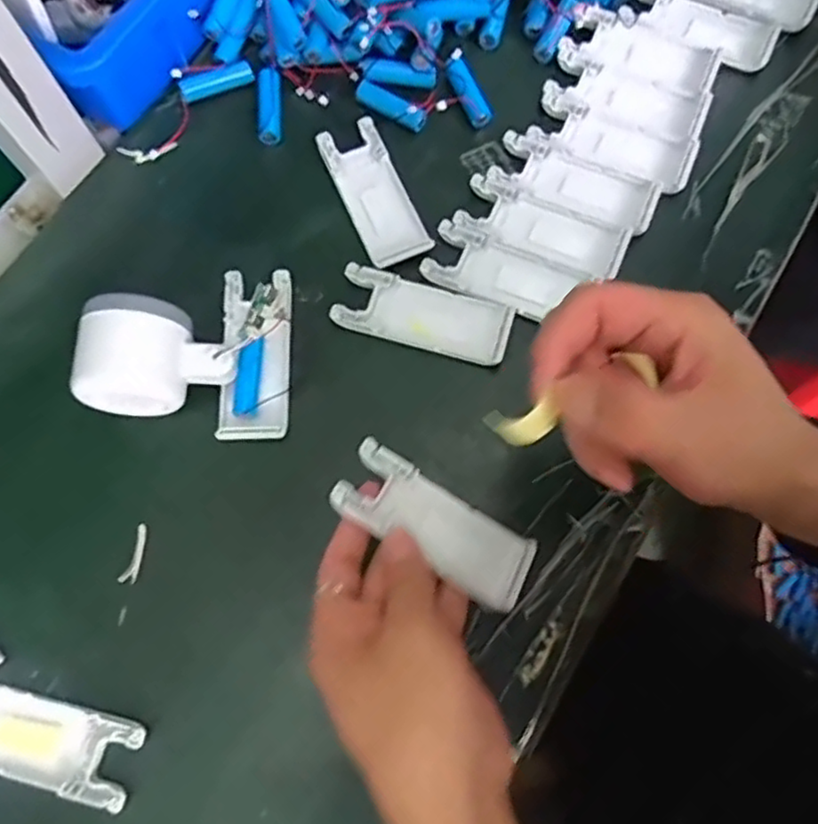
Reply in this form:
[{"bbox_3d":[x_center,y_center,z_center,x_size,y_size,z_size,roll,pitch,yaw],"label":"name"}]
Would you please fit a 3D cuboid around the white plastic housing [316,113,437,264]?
[{"bbox_3d":[-0.022,-0.139,0.429,0.038,0.007,0.102,-23,74,-7],"label":"white plastic housing"}]

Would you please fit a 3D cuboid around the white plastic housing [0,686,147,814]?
[{"bbox_3d":[-0.186,0.165,0.338,0.102,0.009,0.038,13,73,4],"label":"white plastic housing"}]

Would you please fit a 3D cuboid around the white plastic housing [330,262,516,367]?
[{"bbox_3d":[0.009,-0.058,0.403,0.102,0.007,0.040,17,74,5],"label":"white plastic housing"}]

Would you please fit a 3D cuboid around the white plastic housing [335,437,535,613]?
[{"bbox_3d":[0.013,0.058,0.344,0.103,0.013,0.041,34,59,0],"label":"white plastic housing"}]

